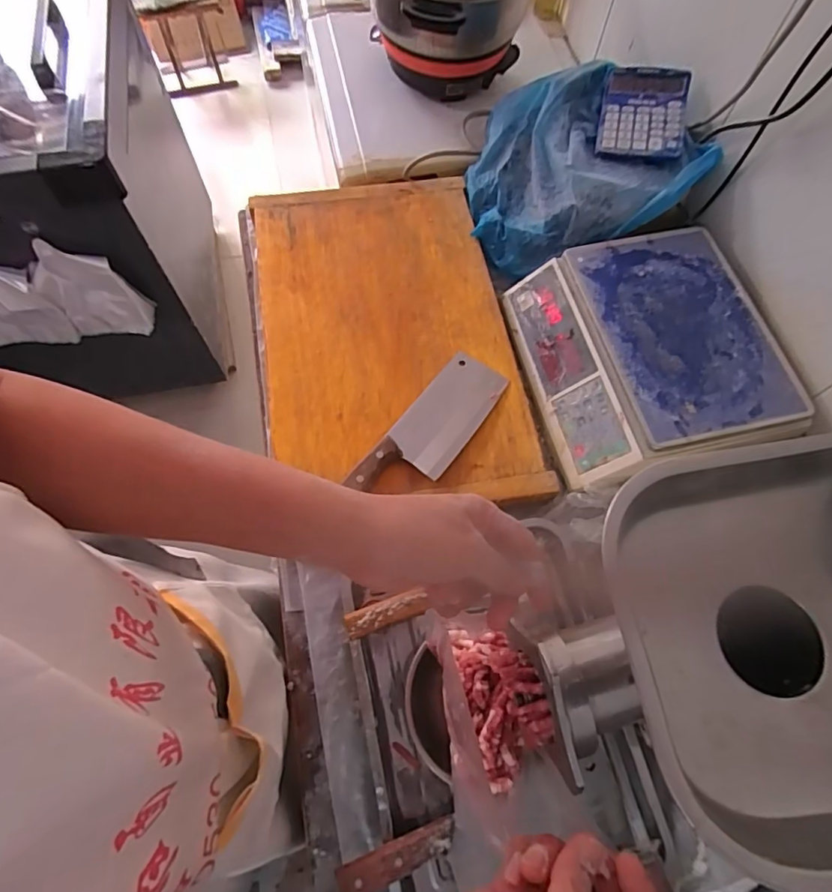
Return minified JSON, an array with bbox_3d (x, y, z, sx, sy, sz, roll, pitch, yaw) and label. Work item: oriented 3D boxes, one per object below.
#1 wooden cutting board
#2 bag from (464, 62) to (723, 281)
[{"bbox_3d":[-0.050,-0.173,0.759,0.369,0.041,0.577,-9,67,-6],"label":"wooden cutting board"},{"bbox_3d":[0.257,-0.427,0.801,0.327,0.141,0.278,-2,66,-3],"label":"bag"}]

